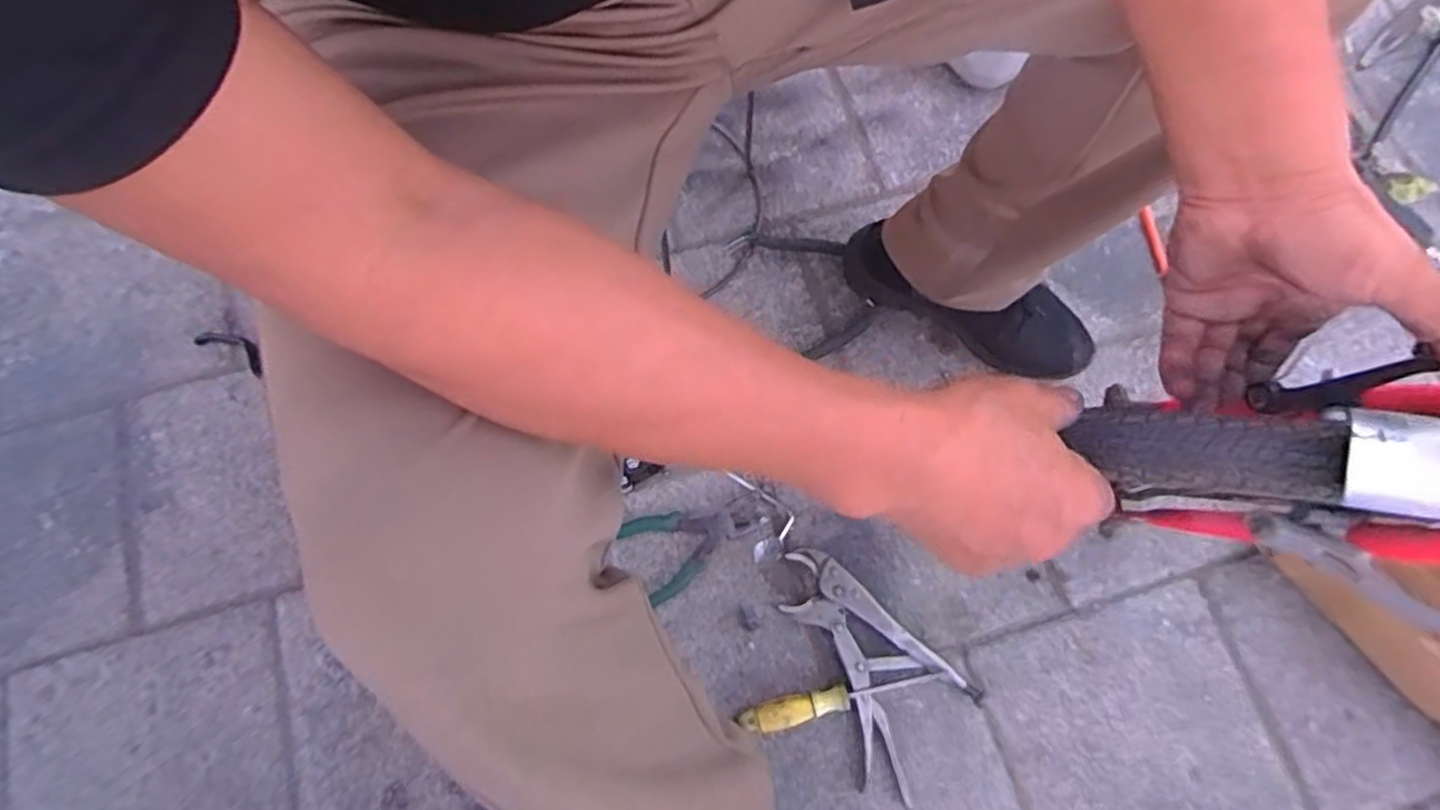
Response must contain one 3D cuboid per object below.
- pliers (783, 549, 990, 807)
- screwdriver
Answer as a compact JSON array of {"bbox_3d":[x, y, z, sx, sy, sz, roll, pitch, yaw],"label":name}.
[{"bbox_3d":[0.129,0.247,0.682,0.129,0.013,0.218,-41,77,-12],"label":"pliers"},{"bbox_3d":[0.113,0.275,0.670,0.197,0.024,0.025,-14,73,-5],"label":"screwdriver"}]

